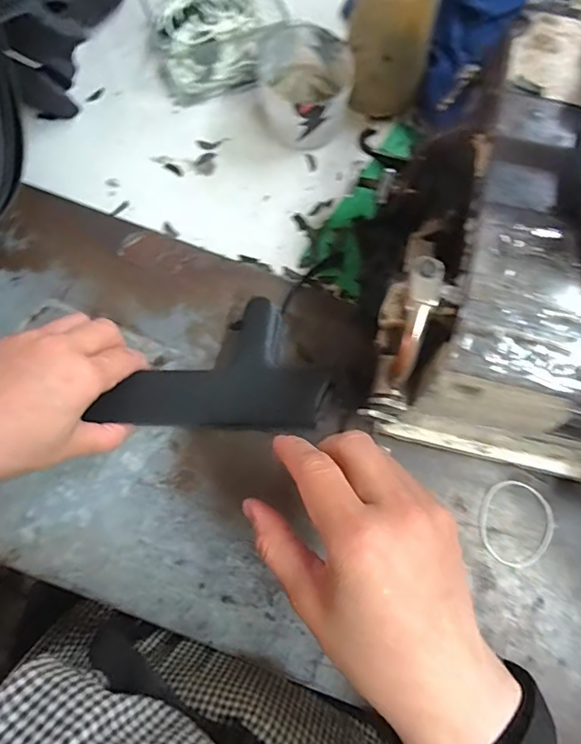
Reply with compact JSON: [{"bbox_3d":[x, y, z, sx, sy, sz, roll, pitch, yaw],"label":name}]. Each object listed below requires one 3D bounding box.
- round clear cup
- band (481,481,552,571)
[{"bbox_3d":[0.011,-0.220,0.393,0.070,0.048,0.072,0,77,0],"label":"round clear cup"},{"bbox_3d":[0.152,0.102,0.342,0.050,0.004,0.054,0,77,0],"label":"band"}]

